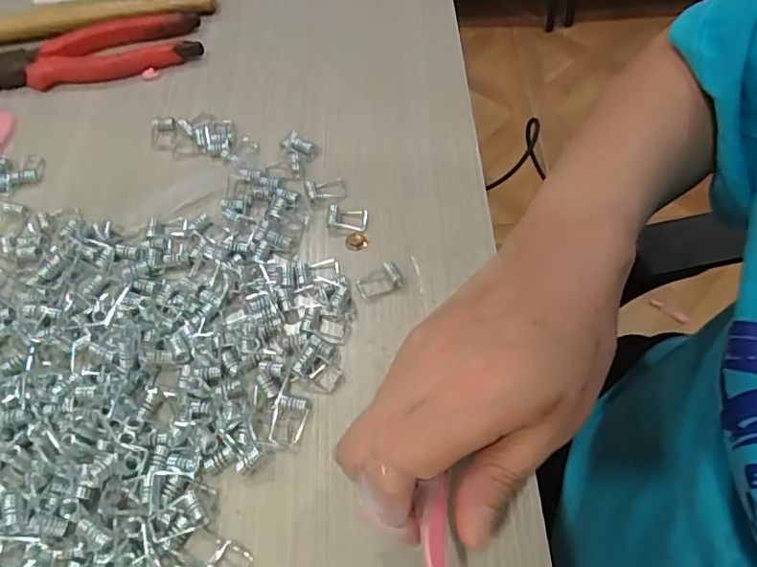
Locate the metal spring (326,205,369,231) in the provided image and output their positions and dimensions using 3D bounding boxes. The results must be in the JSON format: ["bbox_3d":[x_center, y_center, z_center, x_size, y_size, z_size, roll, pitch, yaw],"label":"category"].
[{"bbox_3d":[-0.017,-0.036,0.311,0.022,0.006,0.015,0,58,4],"label":"metal spring"}]

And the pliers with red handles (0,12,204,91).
[{"bbox_3d":[-0.216,-0.158,0.390,0.184,0.013,0.043,-11,58,-4],"label":"pliers with red handles"}]

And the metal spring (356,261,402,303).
[{"bbox_3d":[0.000,-0.002,0.288,0.022,0.008,0.014,-22,60,-10],"label":"metal spring"}]

